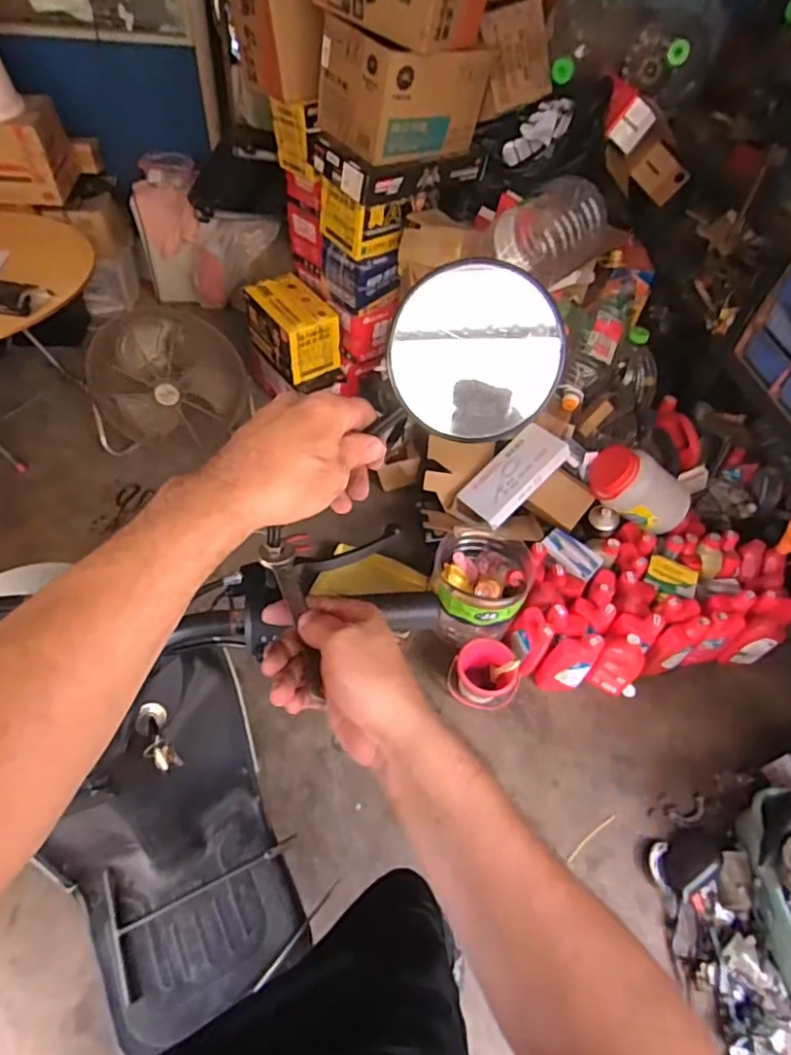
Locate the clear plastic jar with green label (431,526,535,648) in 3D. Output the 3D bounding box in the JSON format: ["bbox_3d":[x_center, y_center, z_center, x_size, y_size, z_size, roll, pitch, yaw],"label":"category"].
[{"bbox_3d":[0.220,0.164,1.595,0.242,0.244,0.272,5,51,-2],"label":"clear plastic jar with green label"}]

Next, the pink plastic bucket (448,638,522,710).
[{"bbox_3d":[0.235,0.389,1.540,0.171,0.127,0.141,-6,52,-10],"label":"pink plastic bucket"}]

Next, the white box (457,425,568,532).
[{"bbox_3d":[0.342,-0.153,1.708,0.326,0.065,0.159,-43,64,-8],"label":"white box"}]

